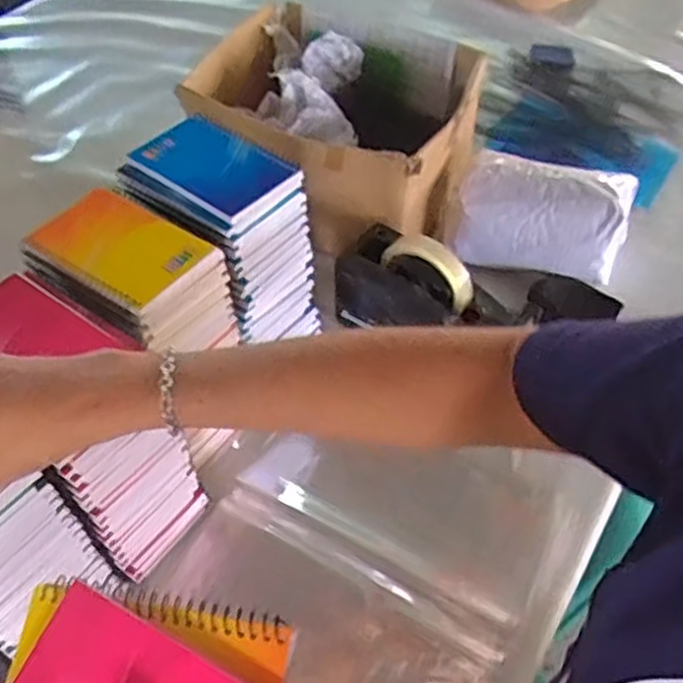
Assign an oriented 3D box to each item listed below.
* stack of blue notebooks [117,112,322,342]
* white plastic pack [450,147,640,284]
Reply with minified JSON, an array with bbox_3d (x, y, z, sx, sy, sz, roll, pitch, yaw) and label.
[{"bbox_3d":[-0.108,-0.085,0.668,0.145,0.185,0.100,28,55,23],"label":"stack of blue notebooks"},{"bbox_3d":[0.219,-0.139,0.805,0.183,0.099,0.095,15,51,13],"label":"white plastic pack"}]

